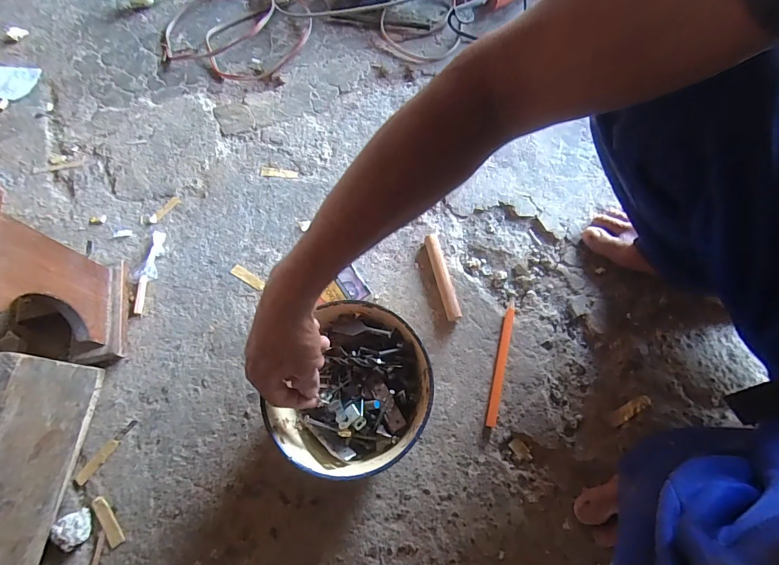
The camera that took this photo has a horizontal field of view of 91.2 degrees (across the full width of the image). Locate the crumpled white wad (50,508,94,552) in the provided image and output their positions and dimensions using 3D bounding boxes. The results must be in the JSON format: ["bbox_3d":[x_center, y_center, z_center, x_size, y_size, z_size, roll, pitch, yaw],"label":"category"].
[{"bbox_3d":[-0.367,0.287,0.442,0.033,0.017,0.036,0,69,1],"label":"crumpled white wad"}]

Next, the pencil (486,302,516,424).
[{"bbox_3d":[0.147,0.103,0.500,0.013,0.005,0.164,14,70,7],"label":"pencil"}]

